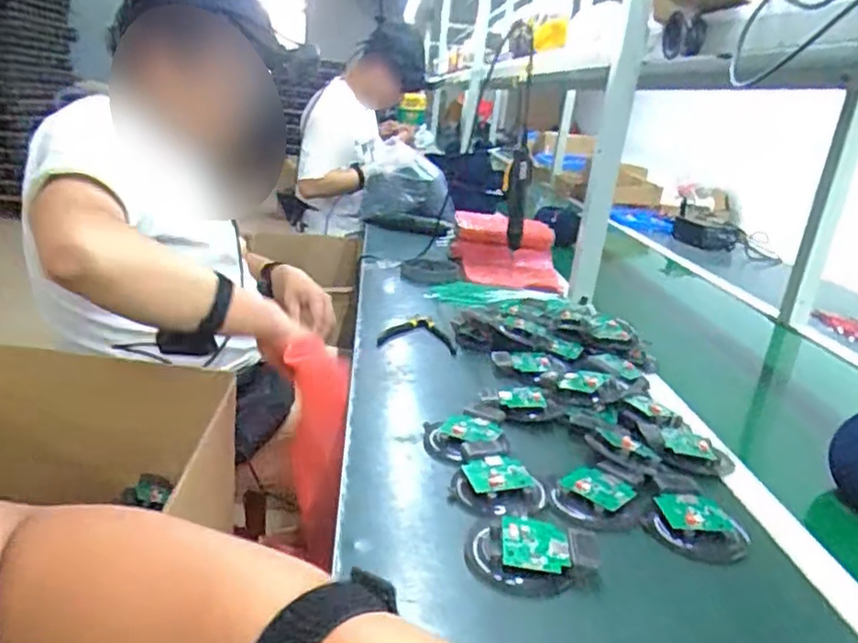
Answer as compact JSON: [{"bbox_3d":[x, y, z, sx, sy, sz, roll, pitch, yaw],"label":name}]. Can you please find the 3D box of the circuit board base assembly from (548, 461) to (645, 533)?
[{"bbox_3d":[0.164,0.168,0.654,0.084,0.025,0.086,11,20,11],"label":"circuit board base assembly"}]

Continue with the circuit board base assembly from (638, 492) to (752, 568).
[{"bbox_3d":[0.245,0.189,0.622,0.088,0.022,0.080,4,20,-10],"label":"circuit board base assembly"}]

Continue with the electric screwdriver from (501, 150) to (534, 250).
[{"bbox_3d":[0.168,-0.227,1.292,0.045,0.238,0.045,14,45,18],"label":"electric screwdriver"}]

